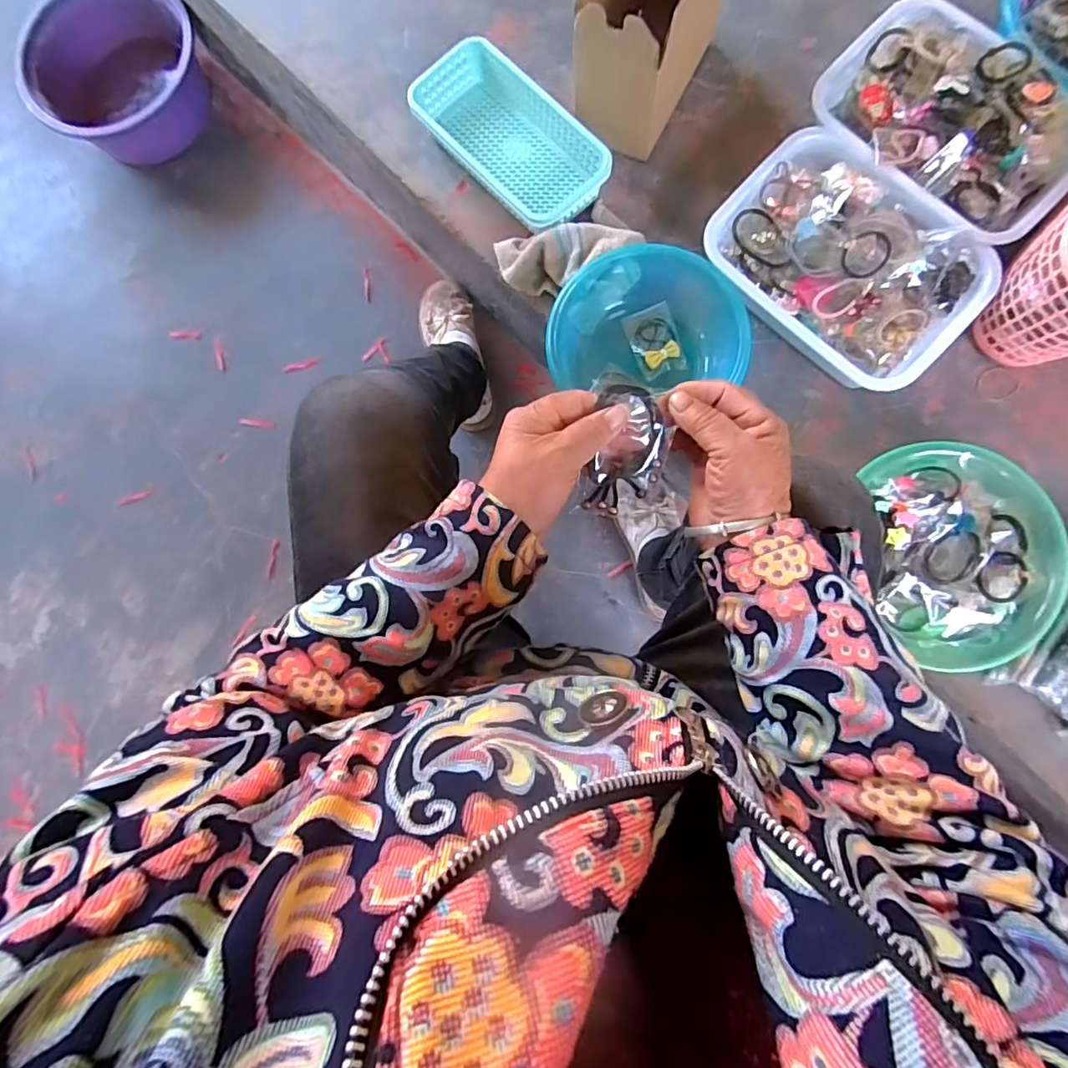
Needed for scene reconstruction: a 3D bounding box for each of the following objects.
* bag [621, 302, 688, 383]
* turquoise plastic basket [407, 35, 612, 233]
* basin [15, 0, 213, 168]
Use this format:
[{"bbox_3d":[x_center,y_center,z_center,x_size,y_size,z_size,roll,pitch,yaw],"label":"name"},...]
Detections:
[{"bbox_3d":[0.152,-0.240,0.682,0.056,0.012,0.086,-20,83,1],"label":"bag"},{"bbox_3d":[-0.028,-0.496,0.696,0.129,0.061,0.257,-44,83,-2],"label":"turquoise plastic basket"},{"bbox_3d":[-0.681,-0.756,0.891,0.215,0.119,0.274,41,89,7],"label":"basin"}]

